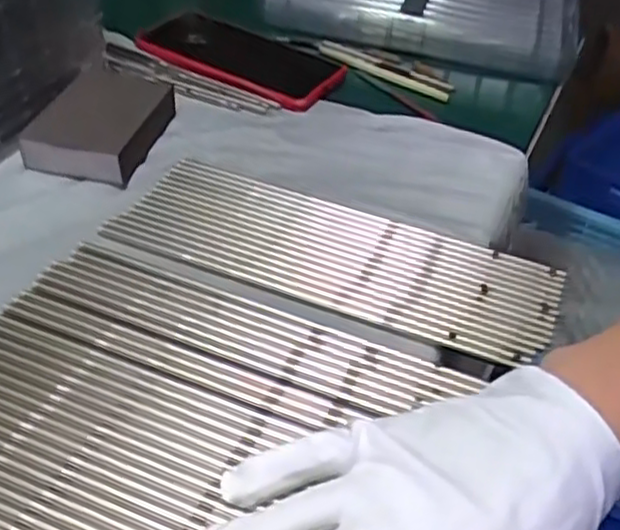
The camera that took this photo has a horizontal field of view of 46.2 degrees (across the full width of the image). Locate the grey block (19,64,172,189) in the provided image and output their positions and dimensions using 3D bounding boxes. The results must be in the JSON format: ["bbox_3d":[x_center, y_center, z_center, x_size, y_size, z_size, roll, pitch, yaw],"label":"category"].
[{"bbox_3d":[-0.140,-0.099,0.499,0.072,0.028,0.108,12,42,6],"label":"grey block"}]

